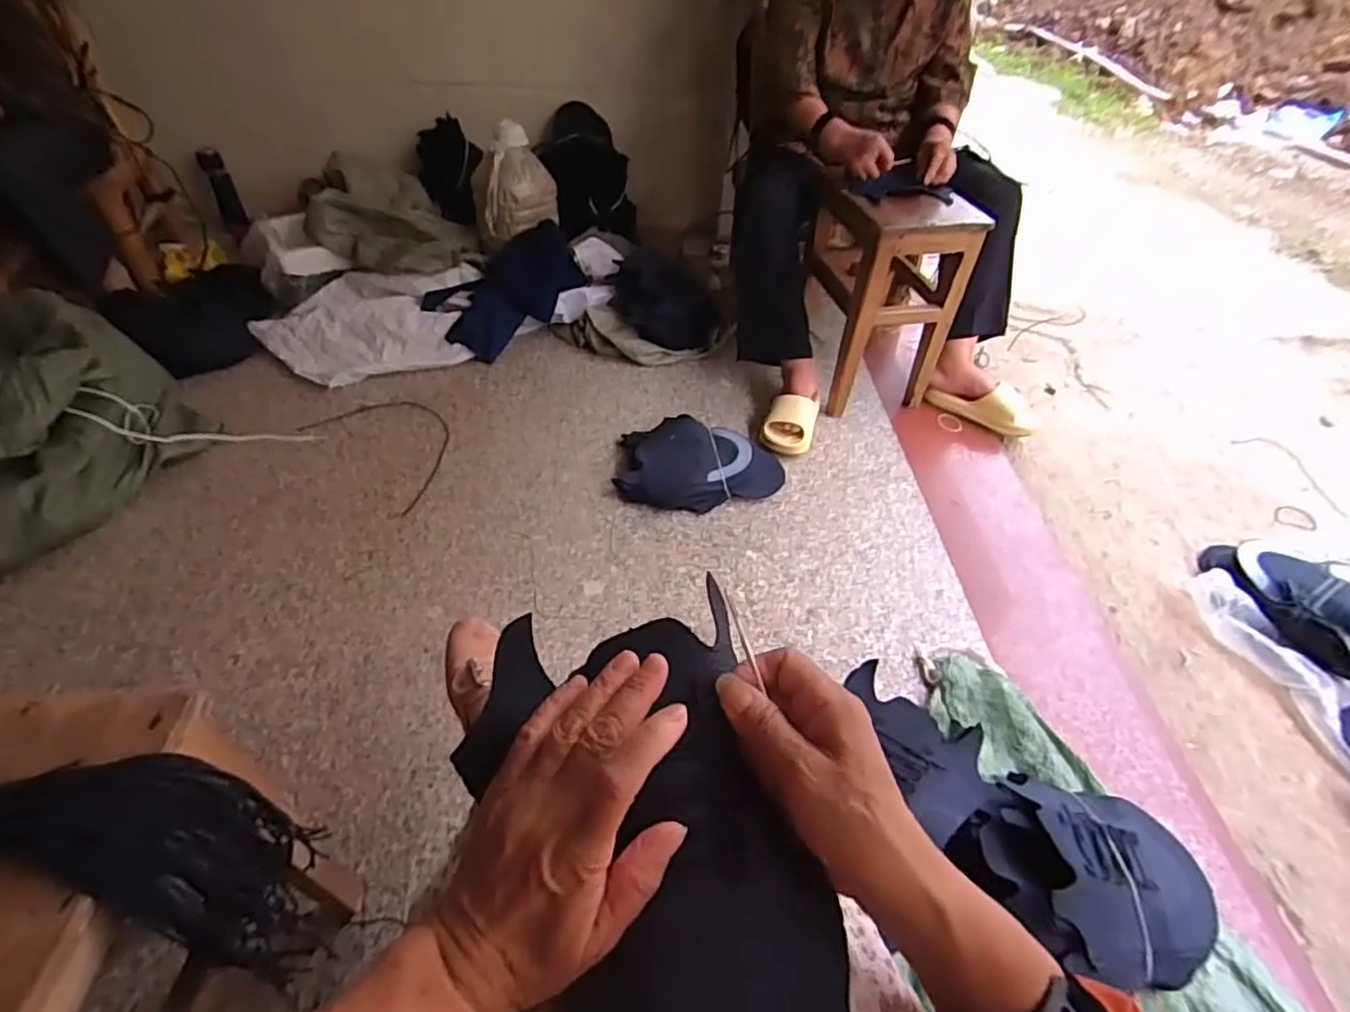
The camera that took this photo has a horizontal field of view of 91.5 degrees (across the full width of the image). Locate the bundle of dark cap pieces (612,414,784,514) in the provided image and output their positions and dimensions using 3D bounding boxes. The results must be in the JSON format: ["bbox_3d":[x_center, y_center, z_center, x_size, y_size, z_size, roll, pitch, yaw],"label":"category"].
[{"bbox_3d":[0.046,-0.081,1.256,0.319,0.058,0.205,8,45,6],"label":"bundle of dark cap pieces"}]

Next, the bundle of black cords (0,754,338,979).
[{"bbox_3d":[-0.441,0.273,0.487,0.264,0.213,0.125,3,44,0],"label":"bundle of black cords"}]

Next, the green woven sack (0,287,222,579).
[{"bbox_3d":[-1.139,-0.116,1.076,0.434,0.230,0.519,11,45,8],"label":"green woven sack"}]

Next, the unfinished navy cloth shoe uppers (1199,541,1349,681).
[{"bbox_3d":[1.101,0.169,1.156,0.161,0.111,0.300,-33,54,-31],"label":"unfinished navy cloth shoe uppers"}]

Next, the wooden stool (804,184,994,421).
[{"bbox_3d":[0.433,-0.455,1.392,0.257,0.388,0.292,-8,45,-11],"label":"wooden stool"}]

